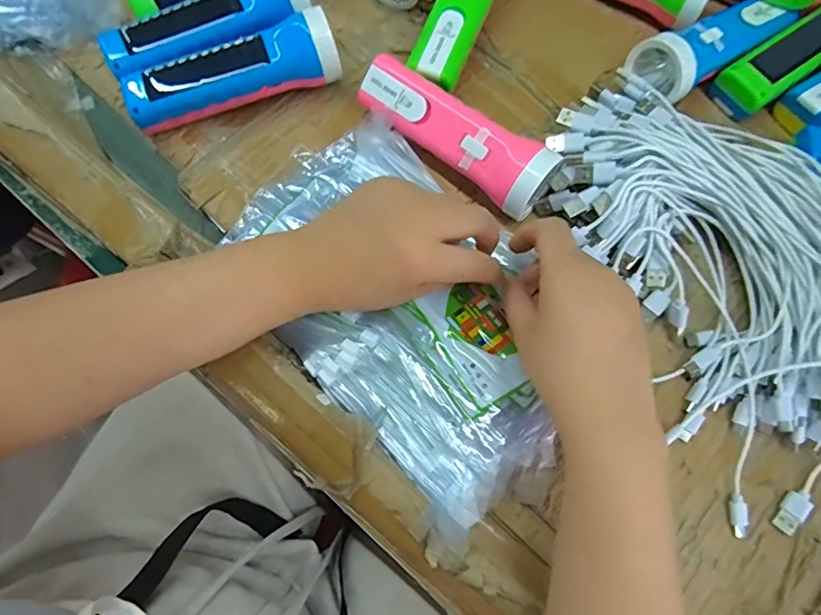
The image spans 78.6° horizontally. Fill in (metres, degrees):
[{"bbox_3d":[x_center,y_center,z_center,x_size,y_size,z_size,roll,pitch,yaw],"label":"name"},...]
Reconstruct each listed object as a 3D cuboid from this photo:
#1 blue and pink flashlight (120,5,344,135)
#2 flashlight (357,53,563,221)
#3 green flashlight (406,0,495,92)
[{"bbox_3d":[-0.133,-0.176,0.379,0.158,0.041,0.043,-18,78,-1],"label":"blue and pink flashlight"},{"bbox_3d":[0.032,-0.128,0.374,0.155,0.058,0.046,41,74,8],"label":"flashlight"},{"bbox_3d":[0.044,-0.246,0.407,0.049,0.050,0.161,22,72,2],"label":"green flashlight"}]

